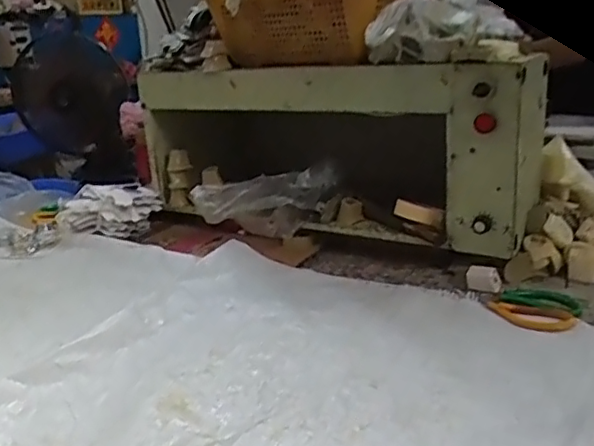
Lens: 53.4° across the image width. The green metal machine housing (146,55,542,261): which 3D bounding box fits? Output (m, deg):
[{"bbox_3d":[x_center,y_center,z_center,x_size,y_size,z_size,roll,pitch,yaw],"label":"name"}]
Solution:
[{"bbox_3d":[0.044,-0.142,1.039,0.697,0.263,0.232,12,23,33],"label":"green metal machine housing"}]

